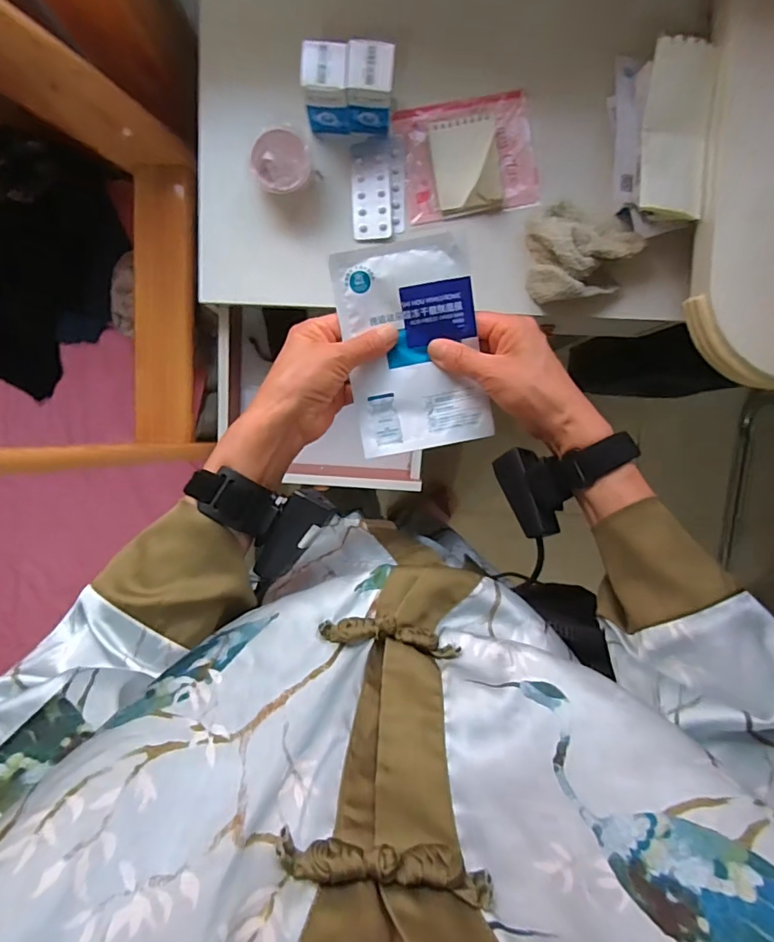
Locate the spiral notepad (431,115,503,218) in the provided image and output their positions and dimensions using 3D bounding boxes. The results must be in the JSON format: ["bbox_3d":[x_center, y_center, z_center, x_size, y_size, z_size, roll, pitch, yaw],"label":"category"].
[{"bbox_3d":[0.095,-0.354,0.578,0.077,0.029,0.100,-11,94,-1],"label":"spiral notepad"}]

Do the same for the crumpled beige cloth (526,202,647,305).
[{"bbox_3d":[0.230,-0.255,0.584,0.127,0.042,0.105,-4,94,-2],"label":"crumpled beige cloth"}]

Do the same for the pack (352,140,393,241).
[{"bbox_3d":[-0.018,-0.330,0.592,0.045,0.004,0.110,-3,94,-2],"label":"pack"}]

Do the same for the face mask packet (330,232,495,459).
[{"bbox_3d":[0.021,-0.098,0.403,0.105,0.013,0.158,-10,100,2],"label":"face mask packet"}]

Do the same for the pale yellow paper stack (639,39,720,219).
[{"bbox_3d":[0.308,-0.360,0.535,0.073,0.034,0.167,3,93,-2],"label":"pale yellow paper stack"}]

